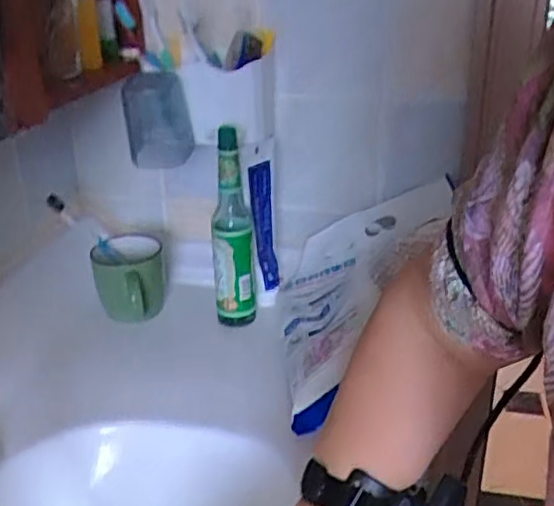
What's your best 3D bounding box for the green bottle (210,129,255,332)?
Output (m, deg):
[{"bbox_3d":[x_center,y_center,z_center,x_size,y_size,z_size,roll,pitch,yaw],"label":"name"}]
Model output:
[{"bbox_3d":[-0.049,-0.025,0.757,0.052,0.233,0.042,2,26,-4],"label":"green bottle"}]

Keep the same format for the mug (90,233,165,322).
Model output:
[{"bbox_3d":[-0.181,0.033,0.794,0.084,0.078,0.094,-3,27,-14],"label":"mug"}]

